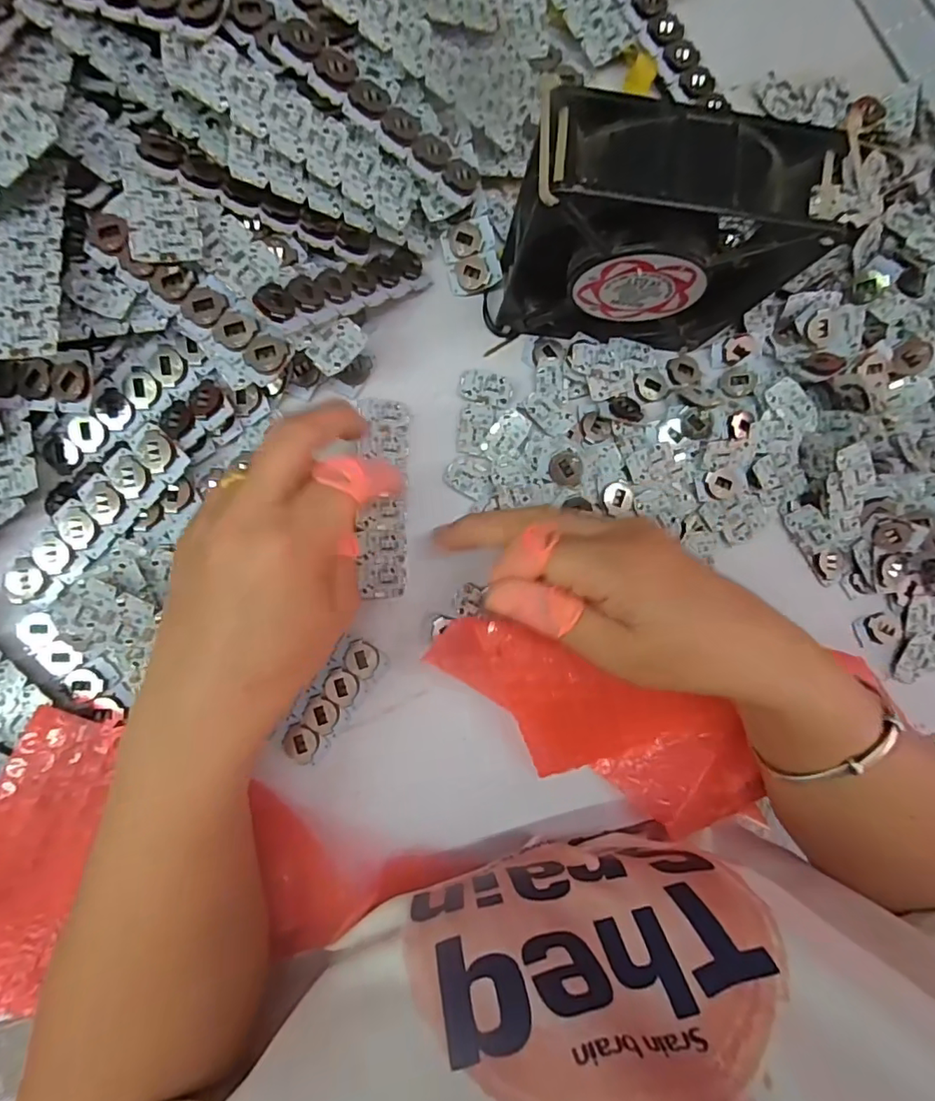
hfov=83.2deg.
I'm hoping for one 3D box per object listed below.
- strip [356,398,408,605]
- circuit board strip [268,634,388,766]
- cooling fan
[{"bbox_3d":[-0.045,-0.028,0.291,0.028,0.005,0.108,1,87,-31],"label":"strip"},{"bbox_3d":[-0.073,0.082,0.286,0.026,0.005,0.071,35,86,-3],"label":"circuit board strip"},{"bbox_3d":[0.081,-0.137,0.243,0.123,0.112,0.043,5,88,-5],"label":"cooling fan"}]

